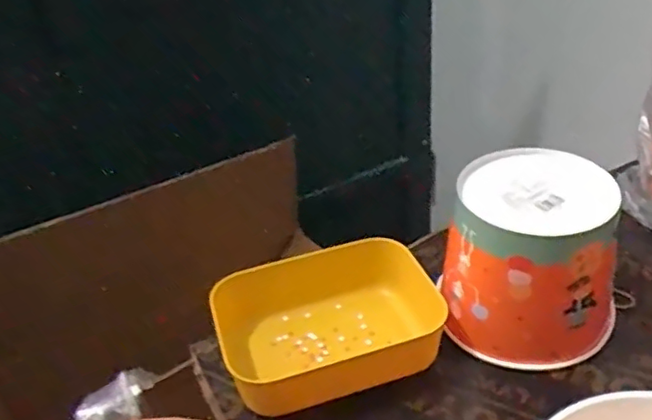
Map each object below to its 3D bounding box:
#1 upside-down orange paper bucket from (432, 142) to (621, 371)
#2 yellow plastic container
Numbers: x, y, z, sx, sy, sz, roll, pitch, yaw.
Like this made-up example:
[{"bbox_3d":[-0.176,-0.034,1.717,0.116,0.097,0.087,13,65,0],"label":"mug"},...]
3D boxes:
[{"bbox_3d":[0.181,0.044,0.549,0.134,0.146,0.126,-5,32,3],"label":"upside-down orange paper bucket"},{"bbox_3d":[0.005,0.103,0.562,0.193,0.059,0.142,-12,32,-10],"label":"yellow plastic container"}]

